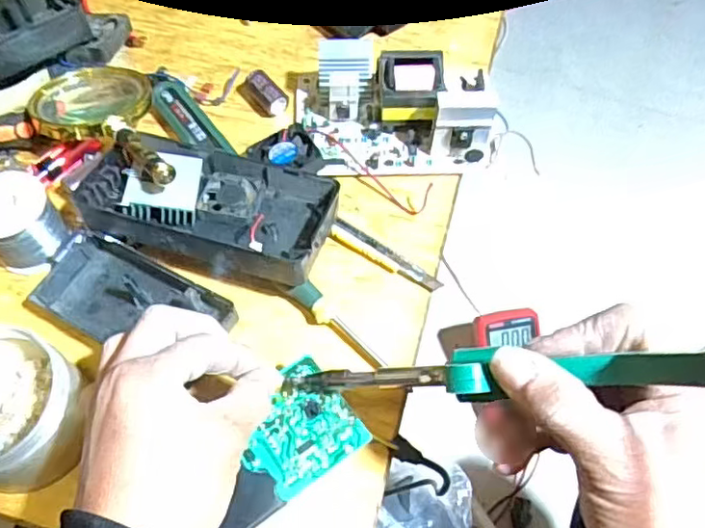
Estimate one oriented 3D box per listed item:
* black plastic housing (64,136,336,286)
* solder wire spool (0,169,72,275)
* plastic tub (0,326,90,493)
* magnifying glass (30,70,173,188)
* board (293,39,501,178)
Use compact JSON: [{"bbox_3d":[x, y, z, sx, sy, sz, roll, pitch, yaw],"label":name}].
[{"bbox_3d":[-0.101,-0.044,0.439,0.175,0.029,0.087,16,61,9],"label":"black plastic housing"},{"bbox_3d":[-0.234,-0.028,0.439,0.051,0.054,0.054,0,60,0],"label":"solder wire spool"},{"bbox_3d":[-0.201,0.084,0.368,0.088,0.056,0.090,17,62,10],"label":"plastic tub"},{"bbox_3d":[-0.175,-0.101,0.460,0.089,0.027,0.171,-35,52,-18],"label":"magnifying glass"},{"bbox_3d":[0.035,-0.128,0.497,0.161,0.052,0.106,-1,60,0],"label":"board"}]

